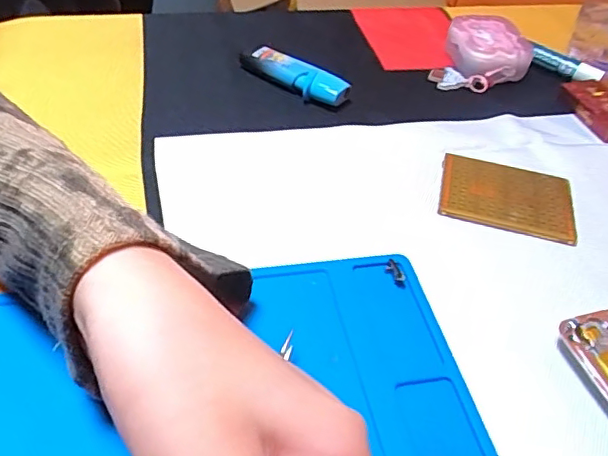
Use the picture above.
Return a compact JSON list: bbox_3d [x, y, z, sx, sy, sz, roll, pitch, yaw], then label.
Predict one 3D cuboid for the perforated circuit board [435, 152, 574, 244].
[{"bbox_3d":[0.114,-0.019,0.318,0.071,0.004,0.057,13,45,8],"label":"perforated circuit board"}]

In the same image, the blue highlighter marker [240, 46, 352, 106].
[{"bbox_3d":[-0.008,-0.104,0.385,0.085,0.017,0.019,30,49,23],"label":"blue highlighter marker"}]

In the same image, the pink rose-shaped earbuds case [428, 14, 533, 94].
[{"bbox_3d":[0.133,-0.129,0.414,0.062,0.028,0.069,20,46,15],"label":"pink rose-shaped earbuds case"}]

